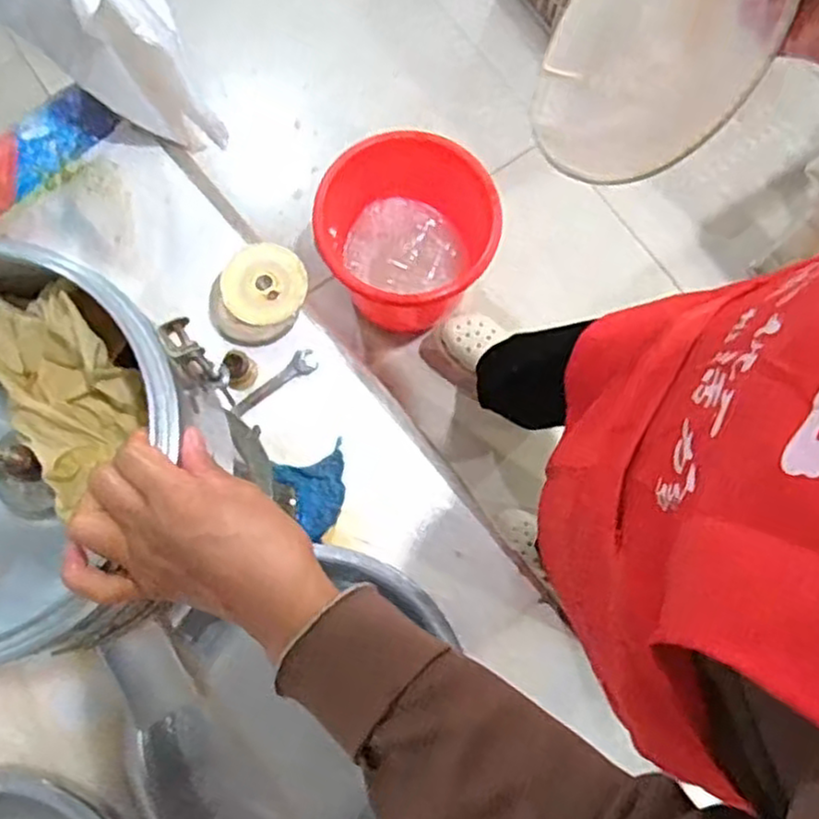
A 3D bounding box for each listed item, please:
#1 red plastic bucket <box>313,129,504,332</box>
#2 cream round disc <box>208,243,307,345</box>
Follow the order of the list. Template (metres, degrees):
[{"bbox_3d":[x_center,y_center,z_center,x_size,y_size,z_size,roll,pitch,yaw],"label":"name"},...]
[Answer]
[{"bbox_3d":[-0.006,-0.284,1.258,0.287,0.241,0.275,0,77,0],"label":"red plastic bucket"},{"bbox_3d":[-0.175,-0.134,0.848,0.106,0.033,0.125,14,77,3],"label":"cream round disc"}]

